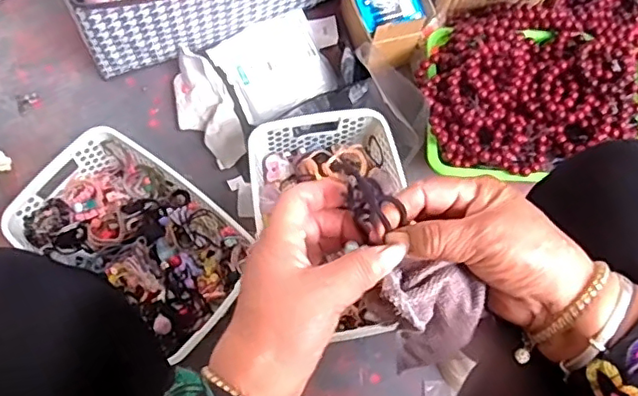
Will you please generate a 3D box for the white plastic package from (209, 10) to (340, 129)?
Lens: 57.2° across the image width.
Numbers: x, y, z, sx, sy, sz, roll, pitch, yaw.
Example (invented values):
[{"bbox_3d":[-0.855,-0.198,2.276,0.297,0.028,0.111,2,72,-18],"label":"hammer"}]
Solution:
[{"bbox_3d":[-0.064,-0.201,0.903,0.158,0.023,0.158,-28,73,-11],"label":"white plastic package"}]

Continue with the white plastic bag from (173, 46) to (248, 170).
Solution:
[{"bbox_3d":[-0.170,-0.134,0.872,0.080,0.036,0.182,-20,71,-9],"label":"white plastic bag"}]

